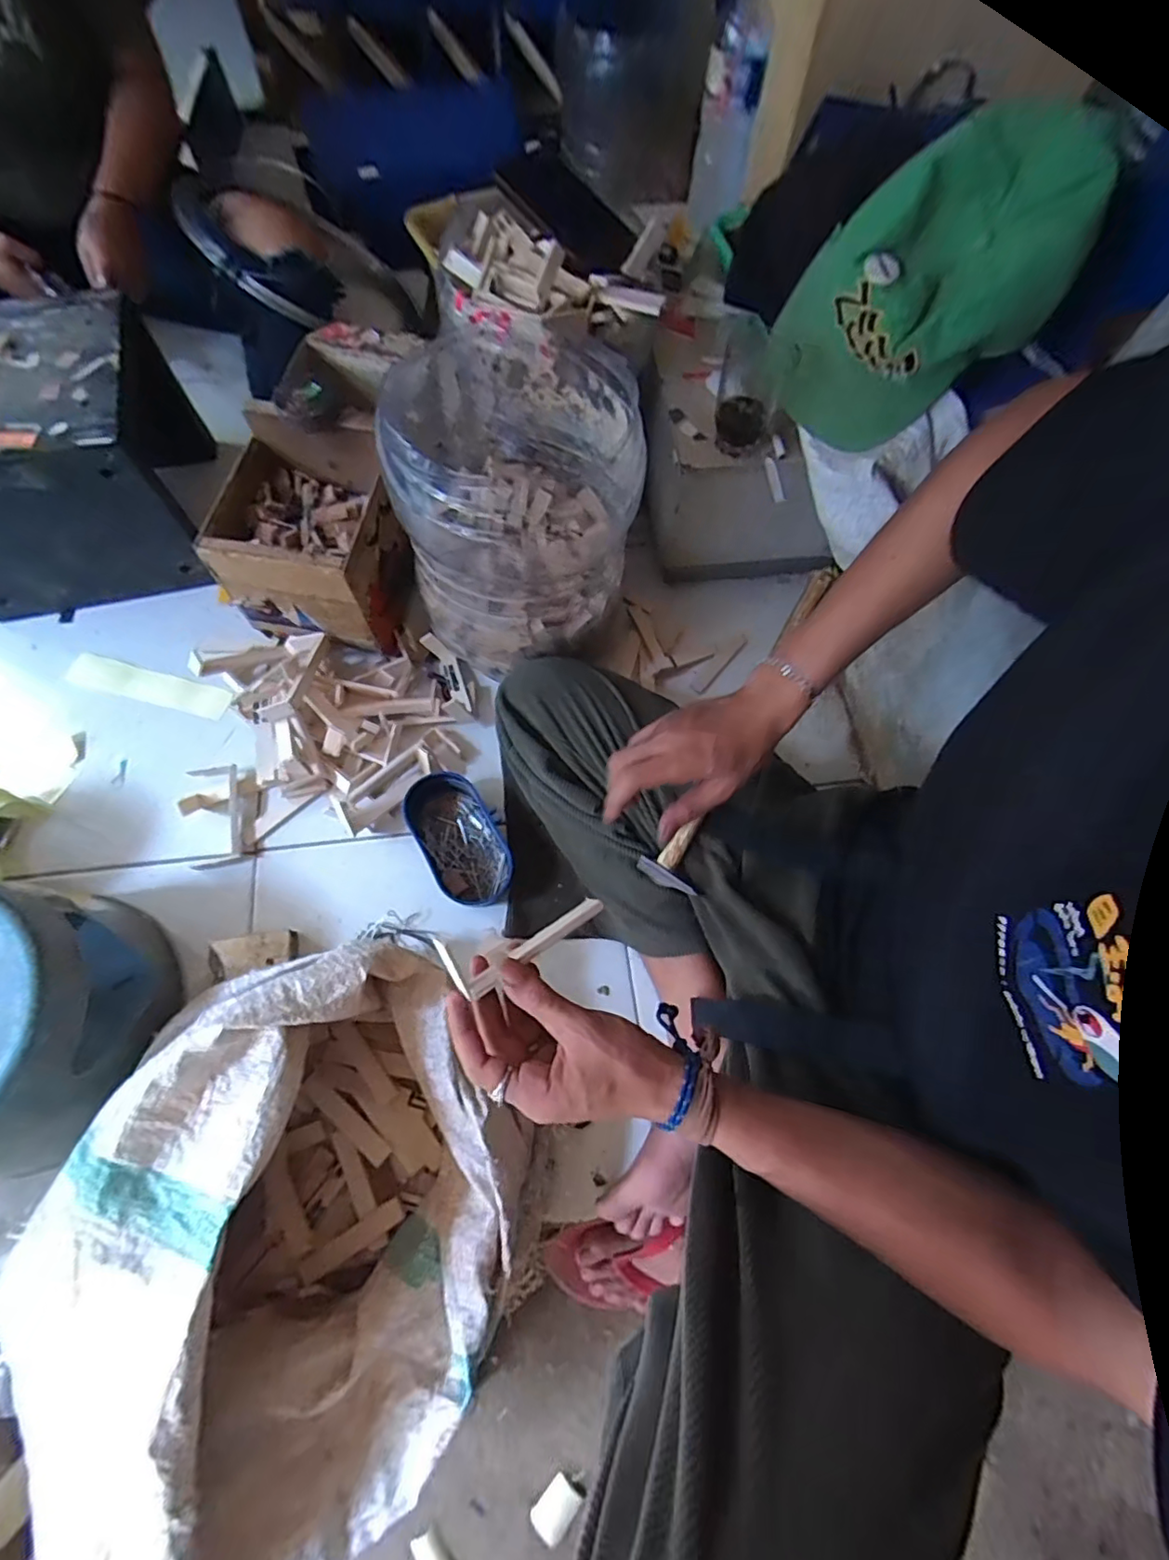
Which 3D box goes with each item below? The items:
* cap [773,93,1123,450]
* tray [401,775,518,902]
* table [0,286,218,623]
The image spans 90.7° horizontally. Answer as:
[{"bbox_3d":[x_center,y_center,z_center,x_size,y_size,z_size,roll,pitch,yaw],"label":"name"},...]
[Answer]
[{"bbox_3d":[0.320,-0.461,0.549,0.181,0.273,0.110,46,42,-15],"label":"cap"},{"bbox_3d":[-0.143,0.064,0.653,0.087,0.040,0.158,-28,72,-14],"label":"tray"},{"bbox_3d":[-0.645,-0.386,0.708,0.267,0.227,0.276,-10,69,-7],"label":"table"}]

